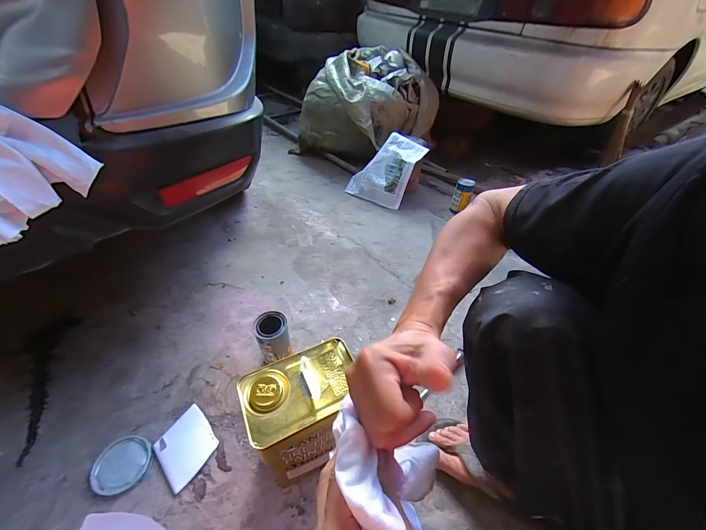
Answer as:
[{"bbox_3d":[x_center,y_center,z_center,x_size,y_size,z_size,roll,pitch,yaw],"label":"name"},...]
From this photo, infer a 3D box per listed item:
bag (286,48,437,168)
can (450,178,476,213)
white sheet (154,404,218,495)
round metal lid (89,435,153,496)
[{"bbox_3d":[0.097,-0.852,1.670,0.644,0.492,0.585,23,45,23],"label":"bag"},{"bbox_3d":[0.453,-0.286,1.248,0.071,0.134,0.058,16,43,15],"label":"can"},{"bbox_3d":[-0.323,0.345,0.578,0.113,0.010,0.098,33,49,28],"label":"white sheet"},{"bbox_3d":[-0.424,0.365,0.548,0.093,0.012,0.087,2,42,-2],"label":"round metal lid"}]

